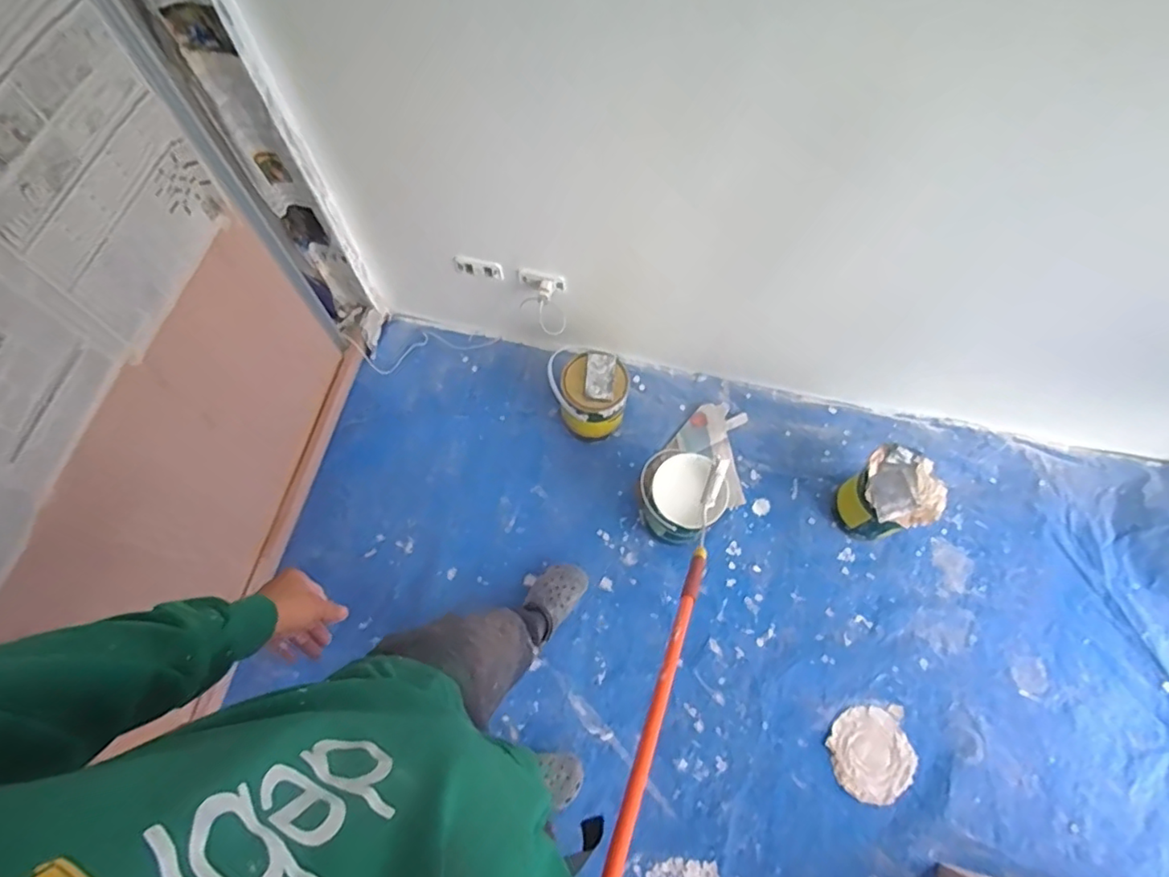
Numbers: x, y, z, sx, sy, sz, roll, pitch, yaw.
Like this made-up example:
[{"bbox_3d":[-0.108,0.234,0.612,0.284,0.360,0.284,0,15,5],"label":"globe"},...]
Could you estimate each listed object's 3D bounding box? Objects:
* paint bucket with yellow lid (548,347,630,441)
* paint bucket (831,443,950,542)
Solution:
[{"bbox_3d":[0.009,-0.107,1.444,0.180,0.185,0.197,0,68,-1],"label":"paint bucket with yellow lid"},{"bbox_3d":[0.684,0.136,1.351,0.160,0.212,0.174,0,69,0],"label":"paint bucket"}]

